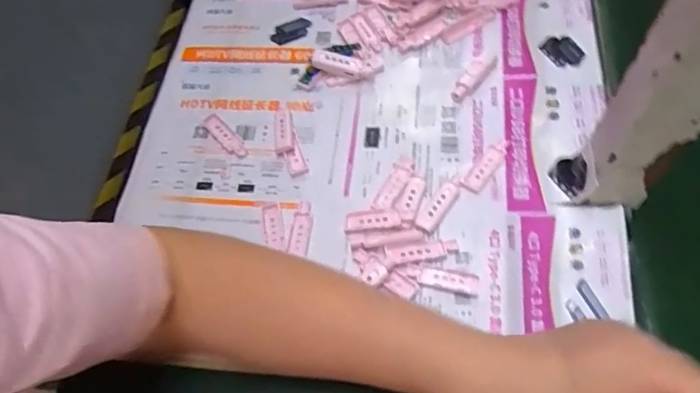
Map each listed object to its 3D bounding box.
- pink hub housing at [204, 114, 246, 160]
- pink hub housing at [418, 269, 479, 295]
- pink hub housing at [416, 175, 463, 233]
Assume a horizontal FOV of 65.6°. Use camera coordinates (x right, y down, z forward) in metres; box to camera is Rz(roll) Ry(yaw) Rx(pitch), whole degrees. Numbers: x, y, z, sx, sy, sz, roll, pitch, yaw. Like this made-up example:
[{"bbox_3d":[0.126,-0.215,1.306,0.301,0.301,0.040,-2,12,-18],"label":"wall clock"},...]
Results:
[{"bbox_3d":[-0.109,-0.052,0.477,0.016,0.004,0.054,-40,65,-17],"label":"pink hub housing"},{"bbox_3d":[0.072,0.061,0.394,0.042,0.004,0.014,9,62,9],"label":"pink hub housing"},{"bbox_3d":[0.071,0.004,0.423,0.017,0.004,0.057,30,67,19],"label":"pink hub housing"}]

